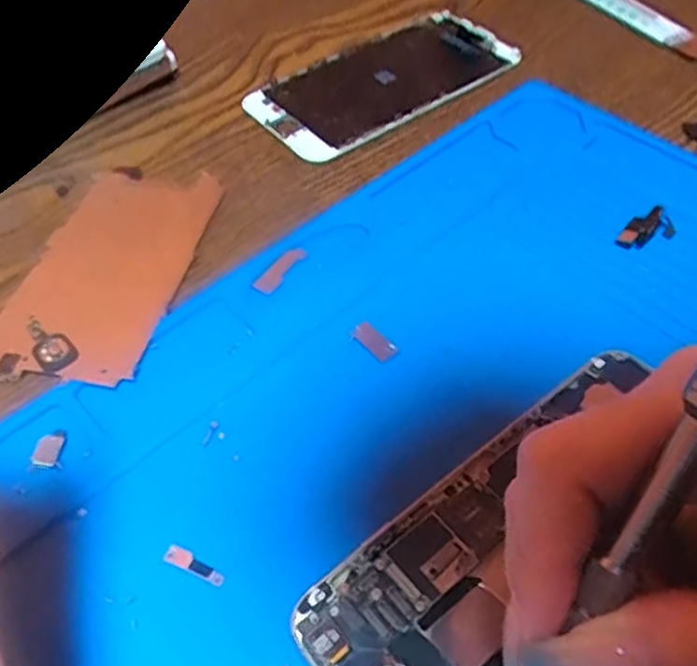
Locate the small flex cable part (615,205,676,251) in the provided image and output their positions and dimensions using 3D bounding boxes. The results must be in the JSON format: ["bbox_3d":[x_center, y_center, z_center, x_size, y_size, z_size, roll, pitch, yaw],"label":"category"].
[{"bbox_3d":[0.116,-0.040,0.263,0.029,0.004,0.014,-33,58,-22],"label":"small flex cable part"}]

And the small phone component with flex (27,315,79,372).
[{"bbox_3d":[-0.103,0.003,0.234,0.012,0.004,0.023,-34,58,-23],"label":"small phone component with flex"}]

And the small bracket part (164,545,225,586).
[{"bbox_3d":[-0.042,0.064,0.188,0.019,0.004,0.005,21,52,18],"label":"small bracket part"}]

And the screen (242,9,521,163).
[{"bbox_3d":[0.017,-0.127,0.335,0.134,0.004,0.065,-33,58,-22],"label":"screen"}]

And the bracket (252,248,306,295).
[{"bbox_3d":[-0.026,-0.025,0.256,0.009,0.004,0.025,25,56,19],"label":"bracket"}]

